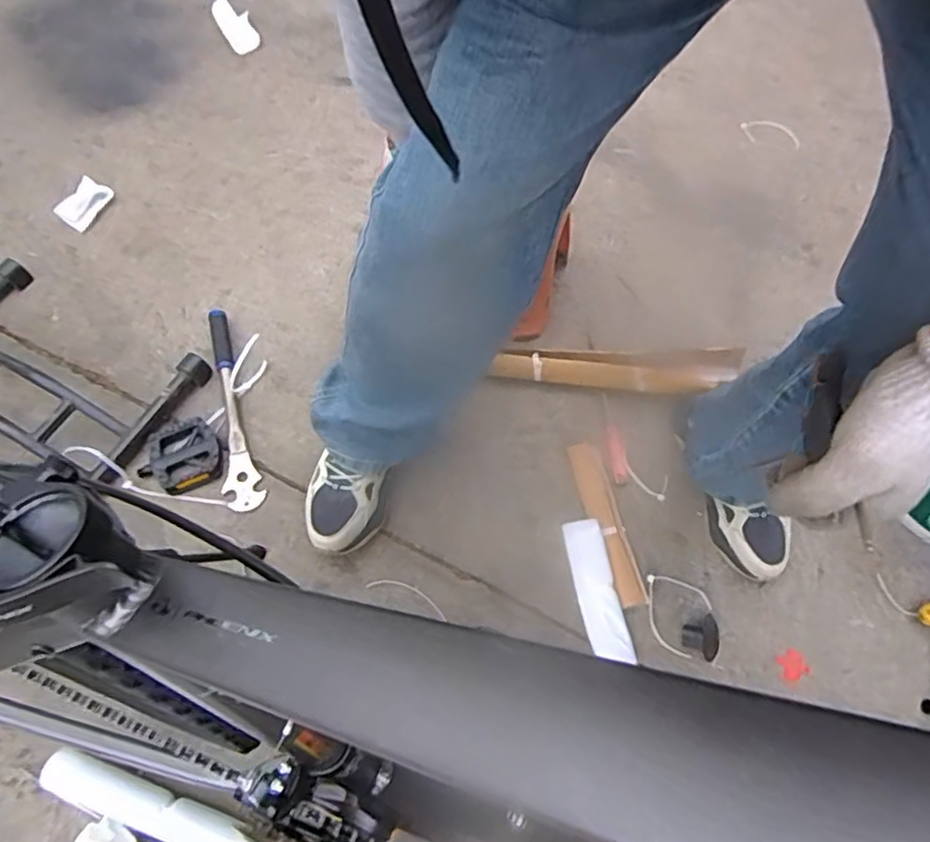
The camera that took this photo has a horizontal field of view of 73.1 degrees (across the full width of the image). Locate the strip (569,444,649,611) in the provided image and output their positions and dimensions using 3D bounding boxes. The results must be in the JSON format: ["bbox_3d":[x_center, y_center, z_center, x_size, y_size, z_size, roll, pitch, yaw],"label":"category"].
[{"bbox_3d":[0.205,0.145,0.919,0.052,0.014,0.248,-2,61,-18],"label":"strip"}]

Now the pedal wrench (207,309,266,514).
[{"bbox_3d":[-0.369,-0.029,0.980,0.048,0.026,0.356,-15,63,-10],"label":"pedal wrench"}]

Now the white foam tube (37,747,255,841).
[{"bbox_3d":[-0.353,0.441,0.711,0.268,0.058,0.052,18,63,8],"label":"white foam tube"}]

